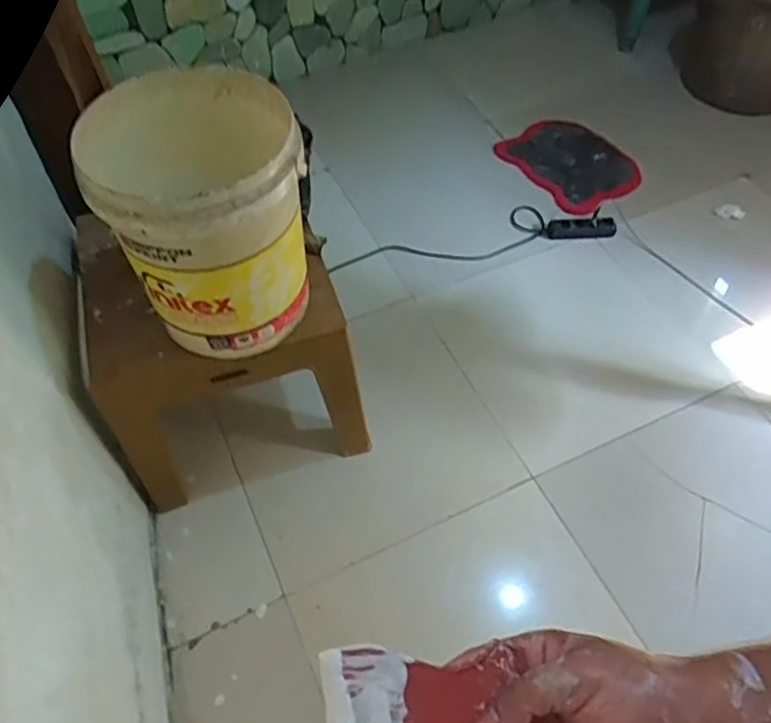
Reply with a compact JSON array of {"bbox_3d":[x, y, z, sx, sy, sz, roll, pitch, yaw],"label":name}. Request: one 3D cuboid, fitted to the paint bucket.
[{"bbox_3d":[-0.285,-0.228,1.023,0.283,0.350,0.326,-27,59,-18],"label":"paint bucket"}]

